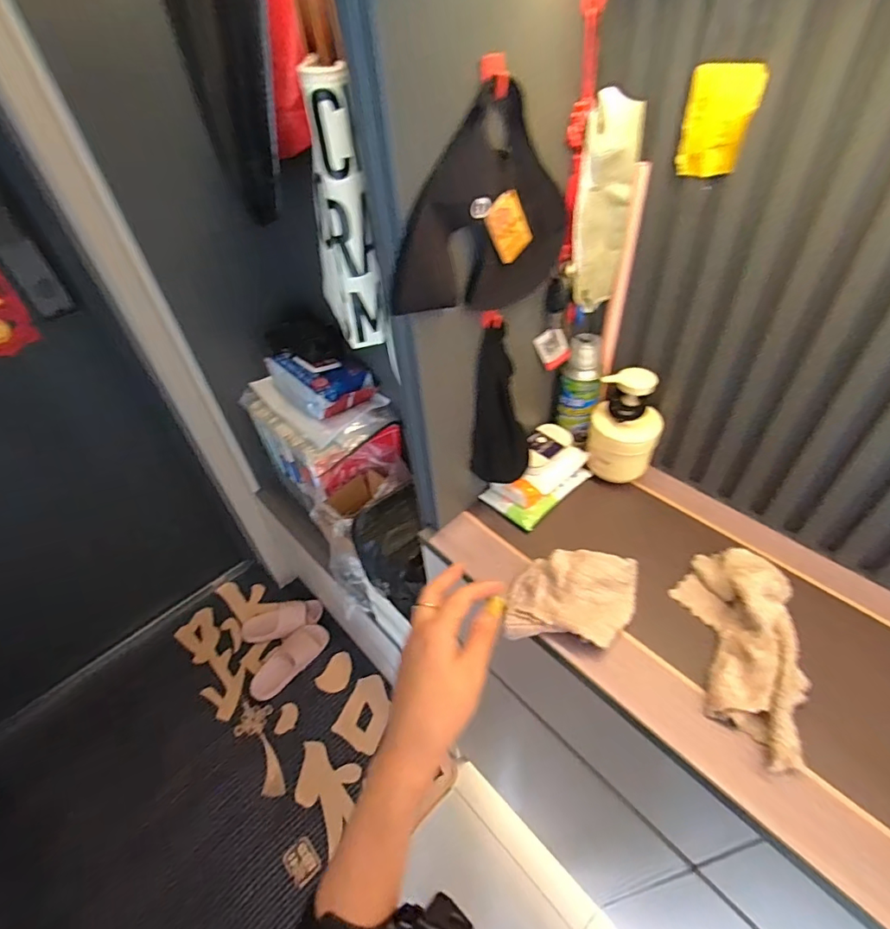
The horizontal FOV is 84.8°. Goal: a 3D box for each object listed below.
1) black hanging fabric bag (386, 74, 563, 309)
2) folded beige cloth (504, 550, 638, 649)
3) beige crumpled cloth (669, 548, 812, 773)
[{"bbox_3d":[0.040,-0.197,0.387,0.022,0.149,0.196,32,50,33],"label":"black hanging fabric bag"},{"bbox_3d":[0.129,0.132,0.491,0.125,0.048,0.086,7,41,11],"label":"folded beige cloth"},{"bbox_3d":[0.281,0.158,0.449,0.101,0.055,0.204,6,41,9],"label":"beige crumpled cloth"}]

